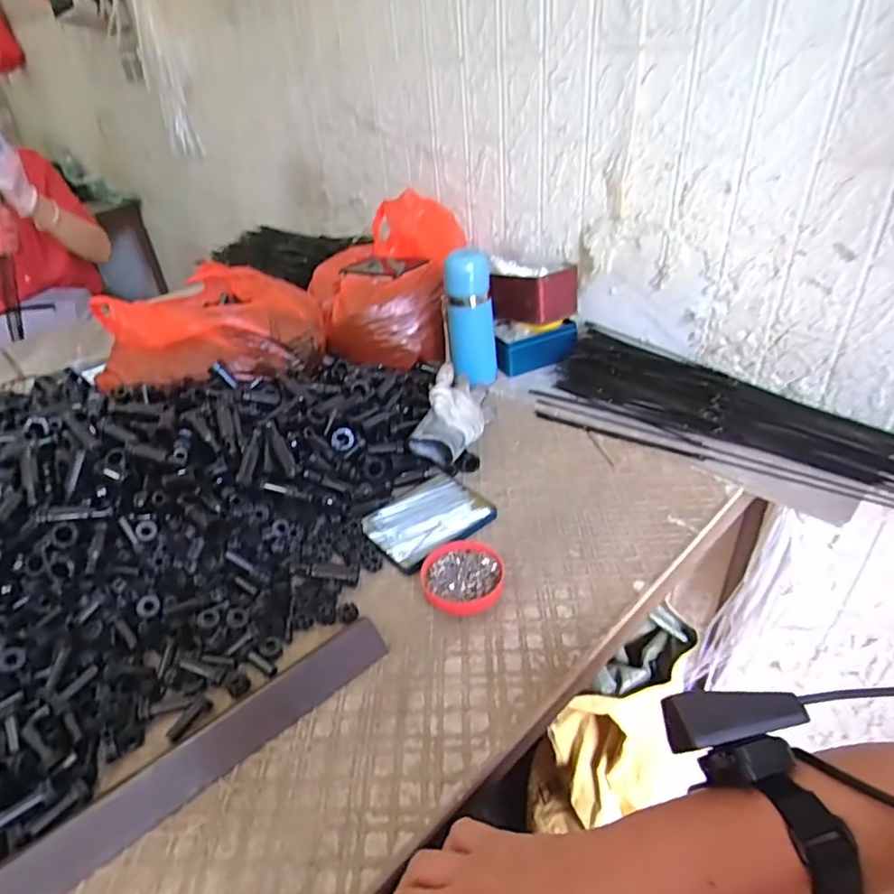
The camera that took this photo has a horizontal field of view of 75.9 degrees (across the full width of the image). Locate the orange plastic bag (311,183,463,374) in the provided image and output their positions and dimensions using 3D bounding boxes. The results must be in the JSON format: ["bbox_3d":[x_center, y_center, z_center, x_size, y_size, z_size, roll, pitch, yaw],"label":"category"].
[{"bbox_3d":[-0.102,-0.293,0.976,0.254,0.176,0.337,-6,35,-1],"label":"orange plastic bag"}]

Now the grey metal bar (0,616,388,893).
[{"bbox_3d":[-0.181,0.227,0.420,0.308,0.025,0.028,-29,41,-30],"label":"grey metal bar"}]

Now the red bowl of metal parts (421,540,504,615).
[{"bbox_3d":[0.015,0.122,0.545,0.076,0.021,0.072,-3,35,2],"label":"red bowl of metal parts"}]

